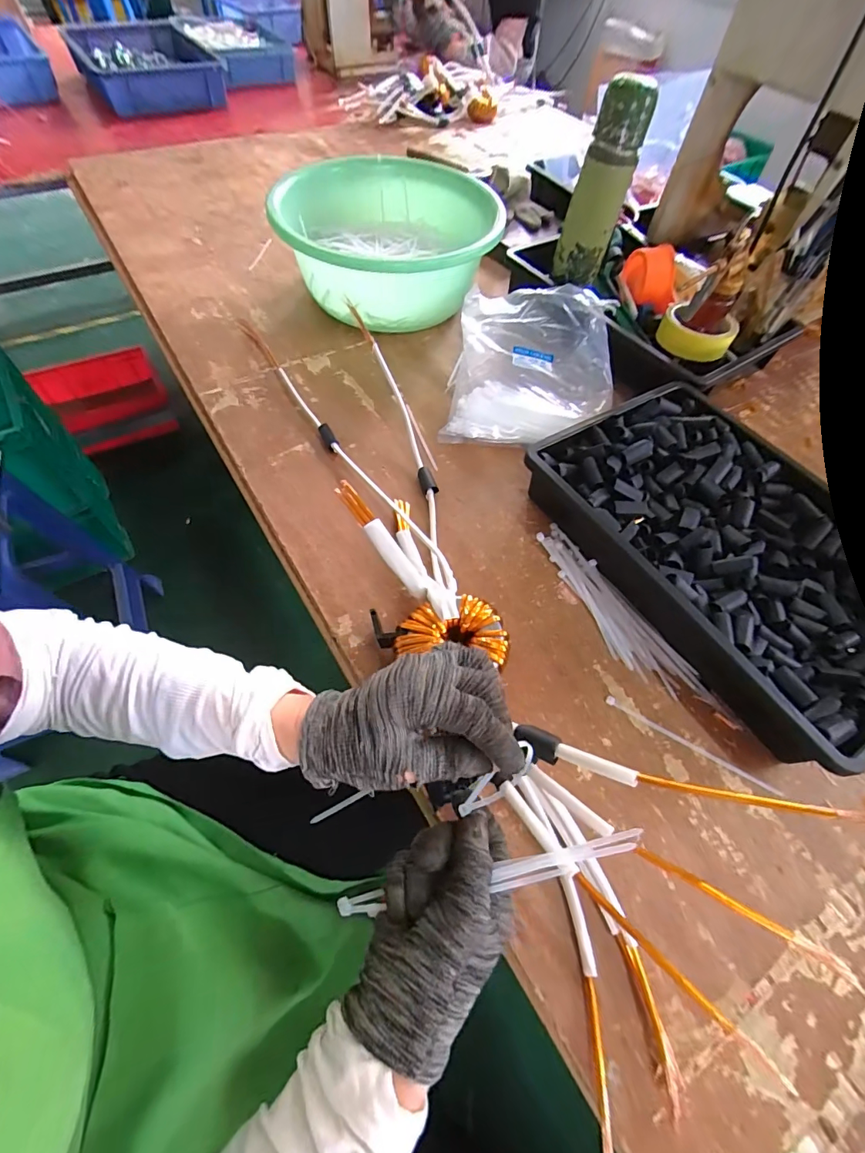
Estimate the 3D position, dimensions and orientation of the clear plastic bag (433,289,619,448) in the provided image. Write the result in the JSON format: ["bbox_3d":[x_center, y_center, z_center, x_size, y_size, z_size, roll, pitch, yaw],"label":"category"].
[{"bbox_3d":[0.127,-0.260,0.565,0.194,0.082,0.228,9,58,2],"label":"clear plastic bag"}]

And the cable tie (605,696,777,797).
[{"bbox_3d":[0.215,0.140,0.378,0.146,0.005,0.007,28,61,13],"label":"cable tie"}]

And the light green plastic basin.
[{"bbox_3d":[-0.063,-0.470,0.651,0.295,0.125,0.305,2,58,-3],"label":"light green plastic basin"}]

